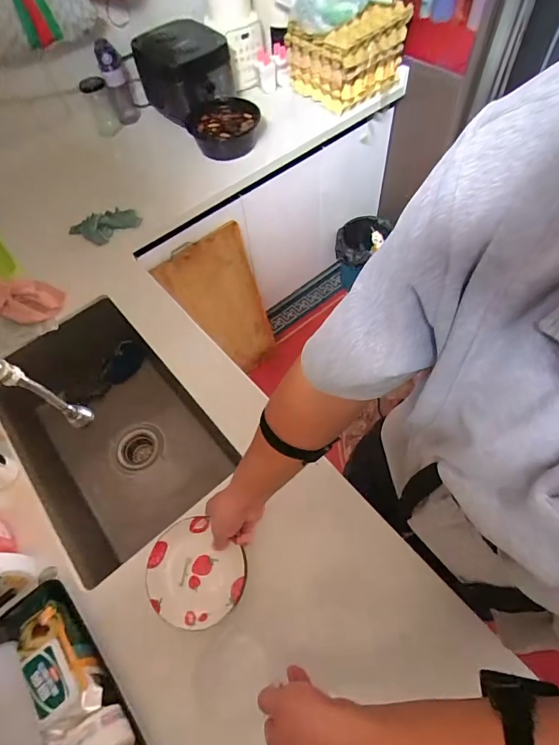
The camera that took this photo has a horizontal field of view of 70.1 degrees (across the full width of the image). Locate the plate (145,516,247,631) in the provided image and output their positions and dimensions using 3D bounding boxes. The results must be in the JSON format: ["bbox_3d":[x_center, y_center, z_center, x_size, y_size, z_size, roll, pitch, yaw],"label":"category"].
[{"bbox_3d":[-0.136,0.320,0.630,0.153,0.022,0.140,-2,60,3],"label":"plate"}]

